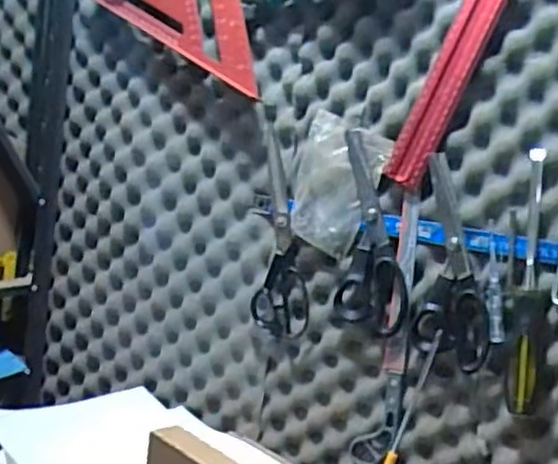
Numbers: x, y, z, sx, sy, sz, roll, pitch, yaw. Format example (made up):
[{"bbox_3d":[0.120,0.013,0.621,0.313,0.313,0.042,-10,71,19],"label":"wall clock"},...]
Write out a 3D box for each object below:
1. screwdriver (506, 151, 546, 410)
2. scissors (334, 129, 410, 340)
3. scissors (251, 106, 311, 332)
[{"bbox_3d":[0.248,0.050,0.710,0.028,0.252,0.029,7,6,1],"label":"screwdriver"},{"bbox_3d":[0.105,0.002,0.787,0.081,0.217,0.010,5,3,21],"label":"scissors"},{"bbox_3d":[0.006,-0.011,0.850,0.073,0.267,0.010,3,0,27],"label":"scissors"}]

